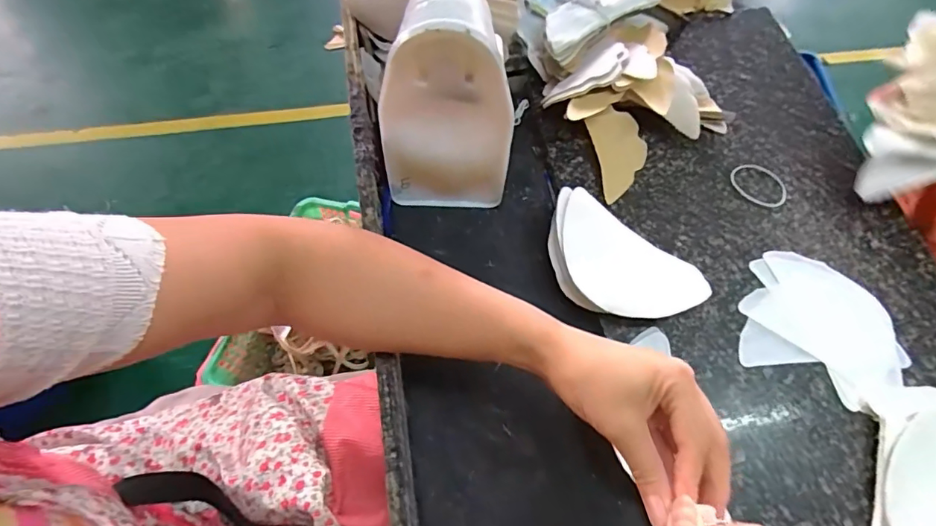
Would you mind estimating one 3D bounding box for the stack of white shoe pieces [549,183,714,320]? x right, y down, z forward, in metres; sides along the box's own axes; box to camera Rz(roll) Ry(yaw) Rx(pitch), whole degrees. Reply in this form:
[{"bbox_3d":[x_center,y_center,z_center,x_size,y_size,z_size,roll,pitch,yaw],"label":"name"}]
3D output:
[{"bbox_3d":[0.132,0.006,0.462,0.152,0.032,0.092,38,71,16],"label":"stack of white shoe pieces"}]

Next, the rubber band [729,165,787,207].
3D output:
[{"bbox_3d":[0.308,-0.084,0.526,0.059,0.004,0.050,21,67,10],"label":"rubber band"}]

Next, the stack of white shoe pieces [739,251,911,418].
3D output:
[{"bbox_3d":[0.324,0.057,0.454,0.138,0.006,0.127,25,67,12],"label":"stack of white shoe pieces"}]

